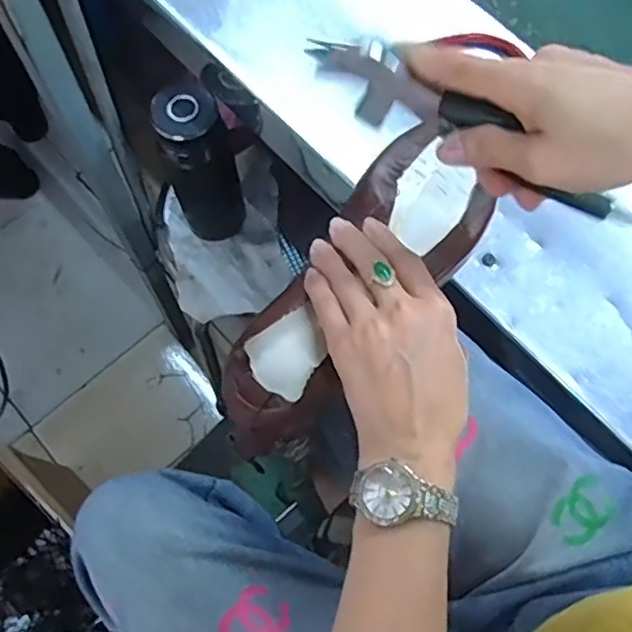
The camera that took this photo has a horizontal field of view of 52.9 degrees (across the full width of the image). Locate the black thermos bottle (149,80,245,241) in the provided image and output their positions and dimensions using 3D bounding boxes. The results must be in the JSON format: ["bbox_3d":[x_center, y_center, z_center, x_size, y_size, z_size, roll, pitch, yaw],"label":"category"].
[{"bbox_3d":[-0.131,-0.172,0.738,0.077,0.224,0.074,-13,72,-6],"label":"black thermos bottle"}]

